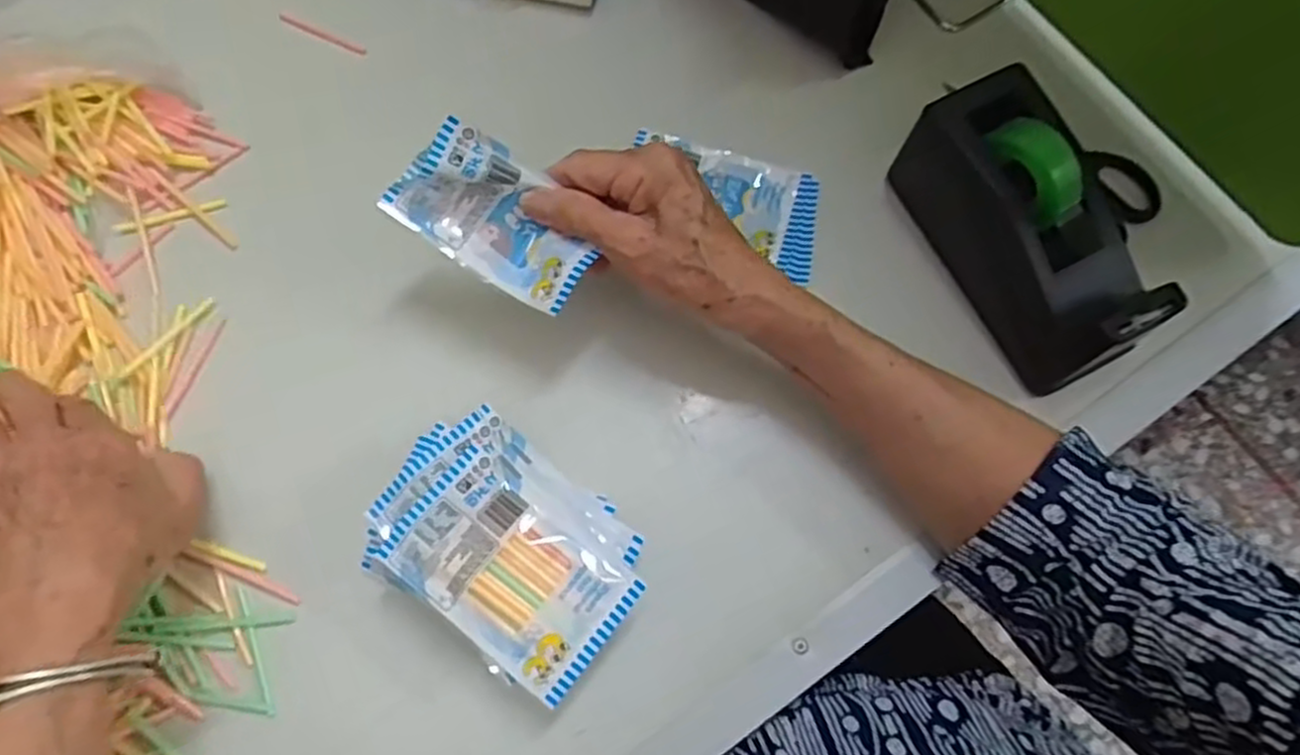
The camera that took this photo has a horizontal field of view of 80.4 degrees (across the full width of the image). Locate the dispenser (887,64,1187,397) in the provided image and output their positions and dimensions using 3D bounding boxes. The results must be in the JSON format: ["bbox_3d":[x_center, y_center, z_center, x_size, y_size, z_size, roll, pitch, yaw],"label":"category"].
[{"bbox_3d":[0.193,-0.075,0.388,0.061,0.081,0.152,-24,74,-8],"label":"dispenser"}]

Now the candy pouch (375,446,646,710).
[{"bbox_3d":[-0.061,0.086,0.342,0.101,0.009,0.063,37,75,11],"label":"candy pouch"}]

